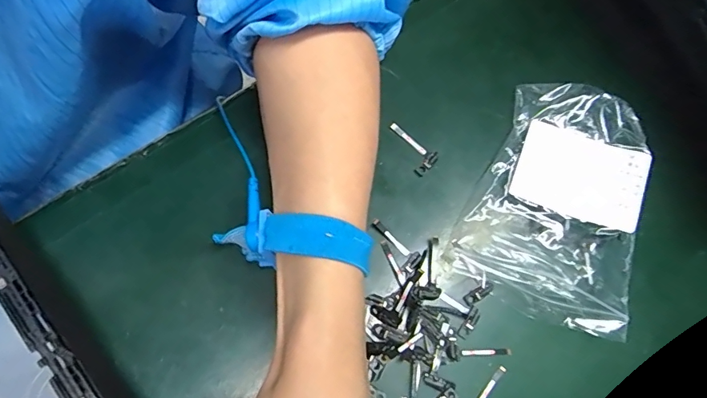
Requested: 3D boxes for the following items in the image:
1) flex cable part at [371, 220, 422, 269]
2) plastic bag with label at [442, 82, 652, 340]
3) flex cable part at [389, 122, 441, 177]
[{"bbox_3d":[0.025,0.025,0.265,0.010,0.004,0.035,-41,80,-11],"label":"flex cable part"},{"bbox_3d":[0.118,-0.003,0.266,0.092,0.021,0.137,20,76,4],"label":"plastic bag with label"},{"bbox_3d":[0.034,-0.031,0.283,0.037,0.004,0.018,39,78,8],"label":"flex cable part"}]

